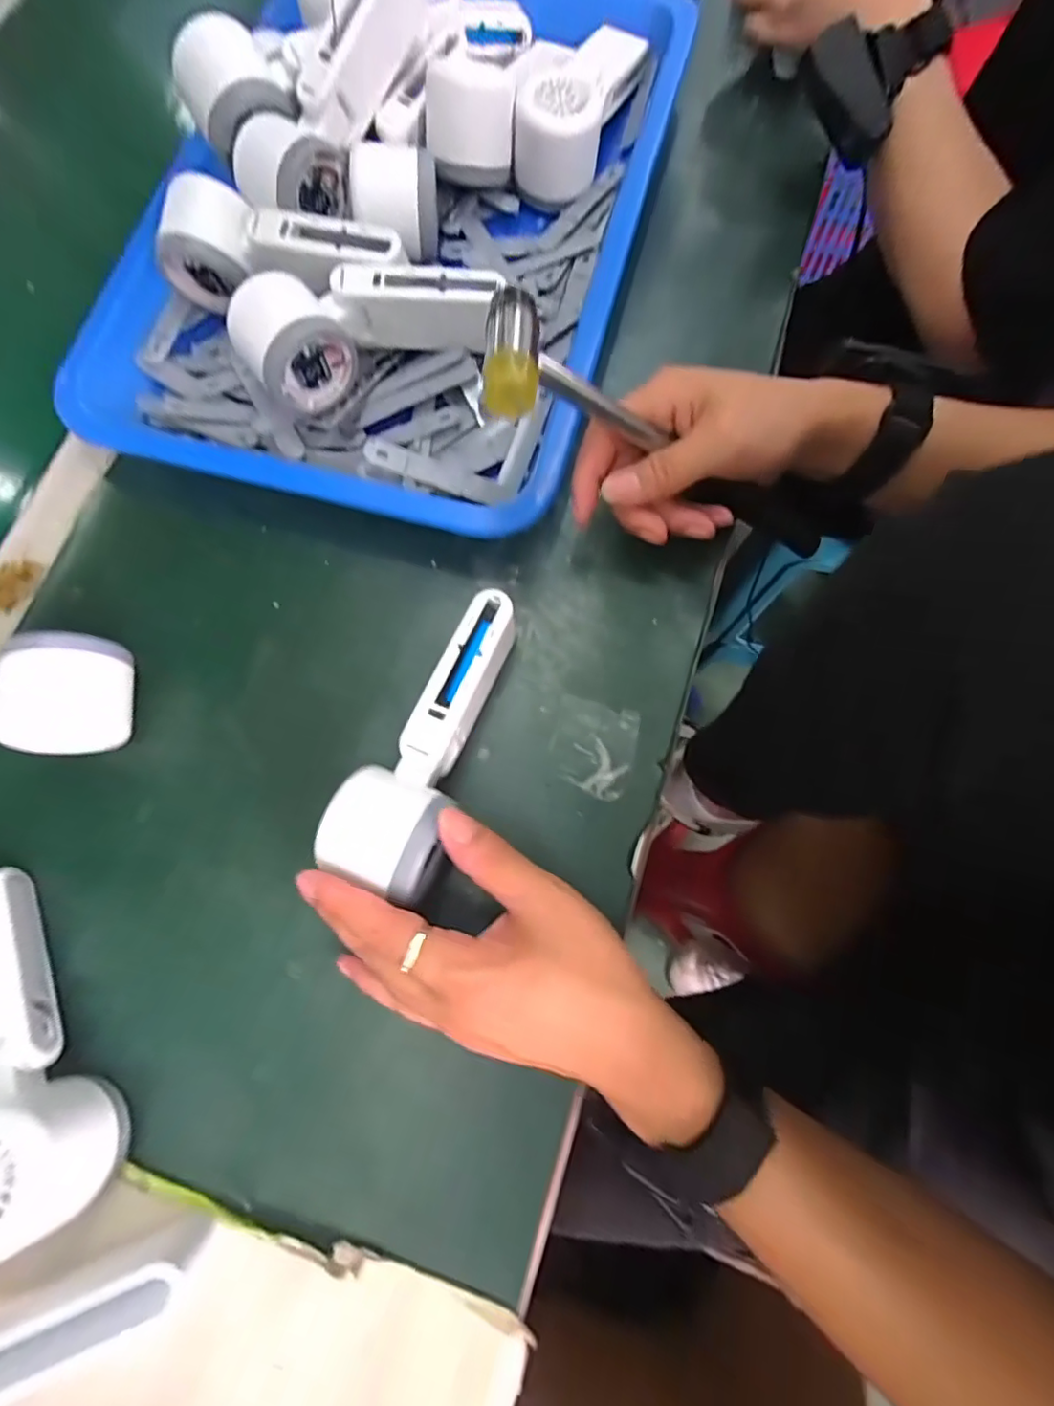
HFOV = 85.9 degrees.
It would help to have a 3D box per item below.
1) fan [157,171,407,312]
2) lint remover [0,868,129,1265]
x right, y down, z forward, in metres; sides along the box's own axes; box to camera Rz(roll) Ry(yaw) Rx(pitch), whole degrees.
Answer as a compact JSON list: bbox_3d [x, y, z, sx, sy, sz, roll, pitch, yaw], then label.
[{"bbox_3d":[-0.152,-0.277,0.359,0.160,0.051,0.054,20,77,7],"label":"fan"},{"bbox_3d":[-0.252,0.166,0.275,0.057,0.046,0.168,-33,67,-8],"label":"lint remover"}]

